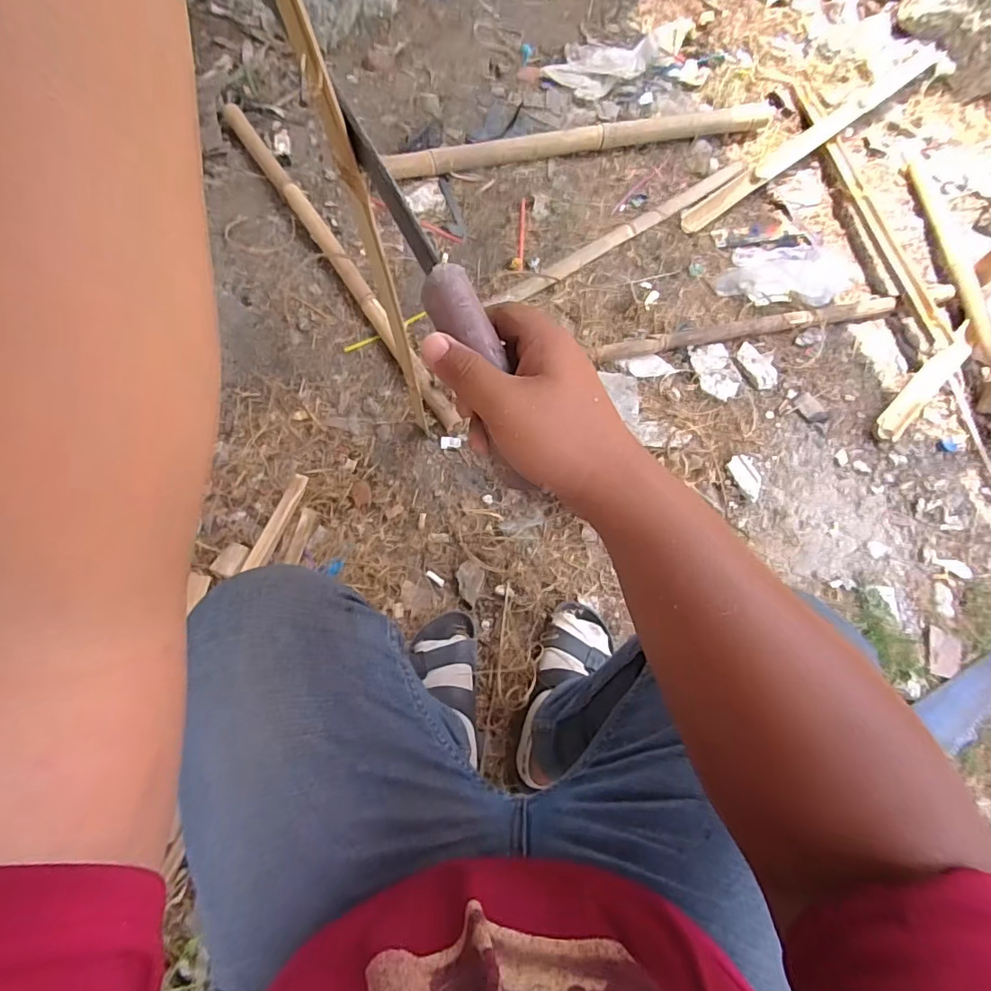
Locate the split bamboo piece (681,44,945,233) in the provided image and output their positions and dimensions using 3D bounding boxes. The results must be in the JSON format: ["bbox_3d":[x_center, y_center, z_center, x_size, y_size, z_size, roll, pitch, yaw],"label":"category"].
[{"bbox_3d":[0.732,-0.826,1.199,0.859,0.030,0.060,-37,75,-12],"label":"split bamboo piece"}]

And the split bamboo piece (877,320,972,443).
[{"bbox_3d":[0.810,-0.212,0.978,0.319,0.024,0.049,-43,76,-13],"label":"split bamboo piece"}]

